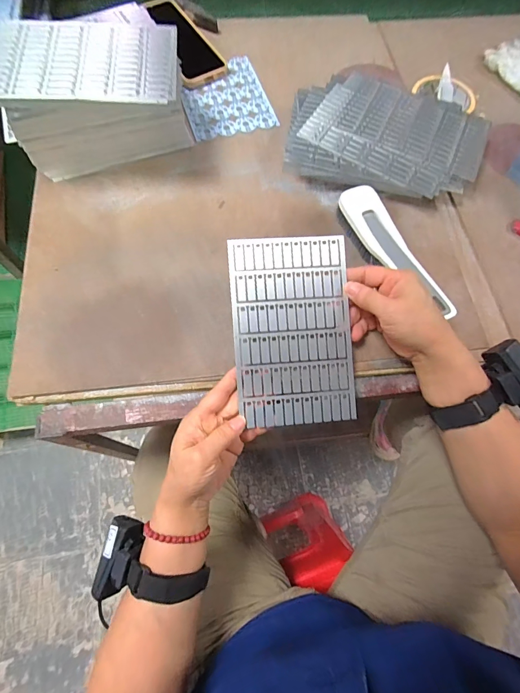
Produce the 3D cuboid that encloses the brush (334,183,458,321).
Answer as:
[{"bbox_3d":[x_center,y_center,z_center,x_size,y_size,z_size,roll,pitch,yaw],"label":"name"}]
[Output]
[{"bbox_3d":[0.149,-0.113,0.418,0.047,0.044,0.179,-22,71,-9],"label":"brush"}]

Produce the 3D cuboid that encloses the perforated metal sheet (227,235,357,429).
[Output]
[{"bbox_3d":[0.034,-0.017,0.361,0.119,0.004,0.191,-4,89,-4],"label":"perforated metal sheet"}]

